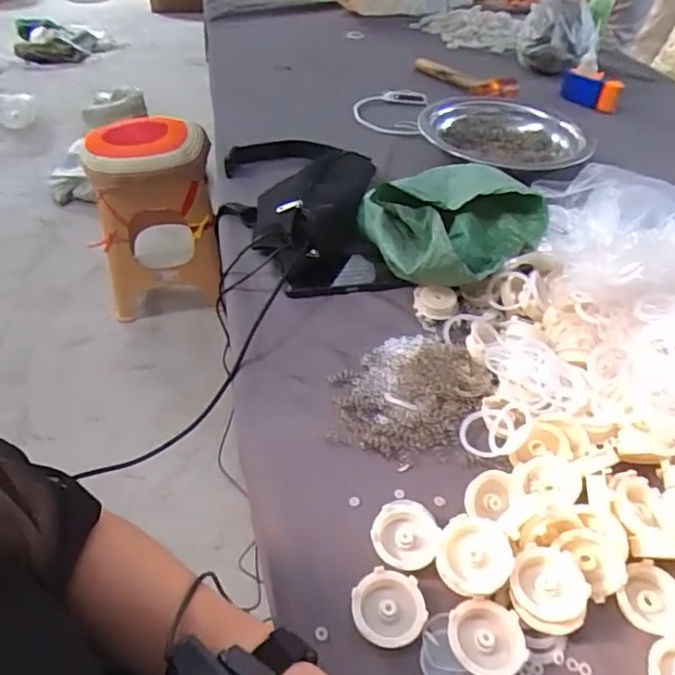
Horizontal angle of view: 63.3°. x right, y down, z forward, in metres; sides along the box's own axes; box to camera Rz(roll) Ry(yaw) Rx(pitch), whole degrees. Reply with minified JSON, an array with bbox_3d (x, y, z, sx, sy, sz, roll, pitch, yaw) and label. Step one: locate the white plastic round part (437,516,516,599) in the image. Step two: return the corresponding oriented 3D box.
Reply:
[{"bbox_3d":[0.104,0.166,0.421,0.054,0.025,0.046,11,44,9],"label":"white plastic round part"}]

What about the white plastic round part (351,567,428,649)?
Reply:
[{"bbox_3d":[0.040,0.206,0.416,0.052,0.018,0.054,1,43,-1],"label":"white plastic round part"}]

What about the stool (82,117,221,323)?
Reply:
[{"bbox_3d":[-0.524,-0.356,1.611,0.326,0.493,0.280,-7,44,-10],"label":"stool"}]

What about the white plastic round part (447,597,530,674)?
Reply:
[{"bbox_3d":[0.110,0.222,0.403,0.054,0.017,0.052,1,43,-1],"label":"white plastic round part"}]

